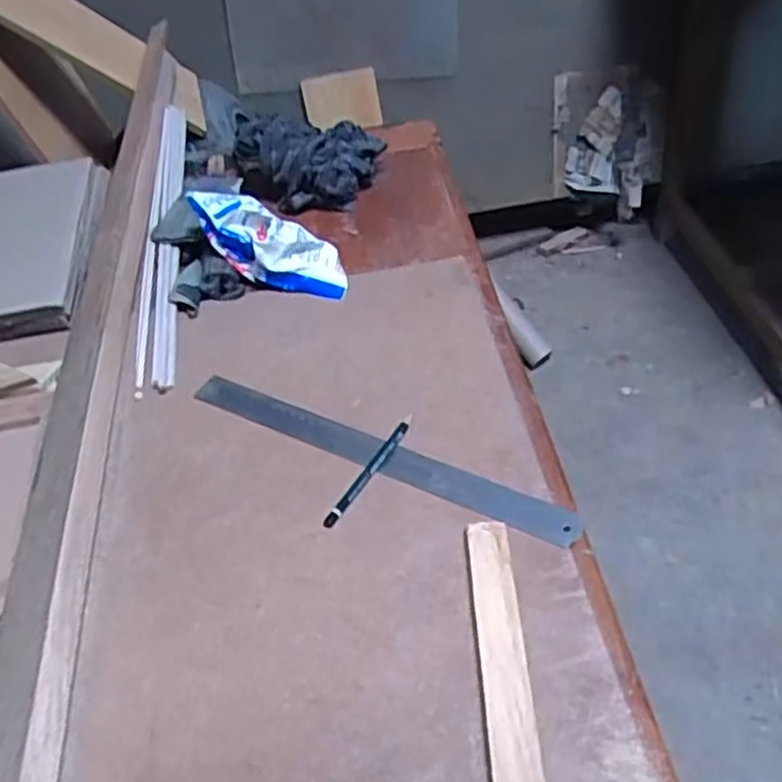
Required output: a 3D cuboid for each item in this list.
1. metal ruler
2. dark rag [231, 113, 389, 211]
[{"bbox_3d":[-0.017,0.045,0.577,0.324,0.007,0.028,19,62,25],"label":"metal ruler"},{"bbox_3d":[-0.094,-0.250,0.836,0.157,0.076,0.092,1,46,10],"label":"dark rag"}]

